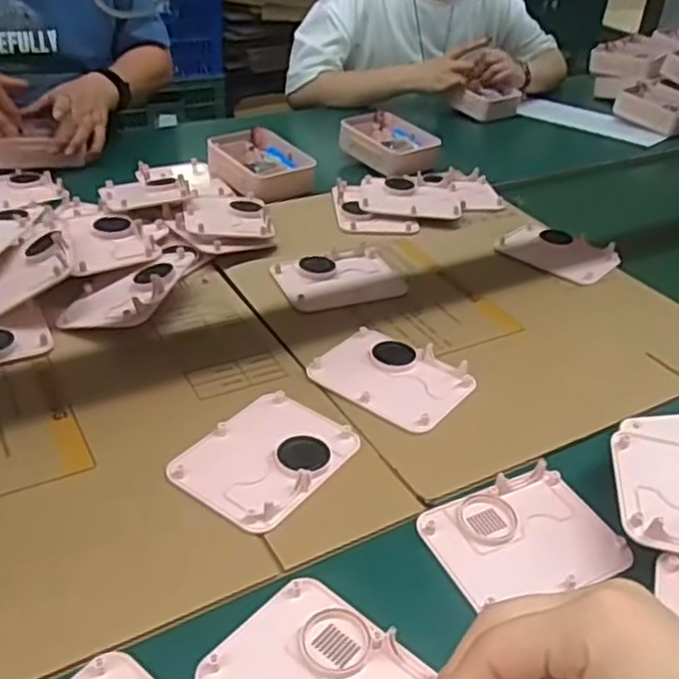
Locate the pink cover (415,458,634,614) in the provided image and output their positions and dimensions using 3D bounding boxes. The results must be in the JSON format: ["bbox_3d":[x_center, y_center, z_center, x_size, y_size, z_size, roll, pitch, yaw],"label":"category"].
[{"bbox_3d":[0.128,0.136,0.502,0.124,0.010,0.091,-13,39,-24],"label":"pink cover"}]

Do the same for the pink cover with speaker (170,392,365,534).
[{"bbox_3d":[-0.054,0.085,0.541,0.095,0.013,0.121,26,40,26],"label":"pink cover with speaker"}]

